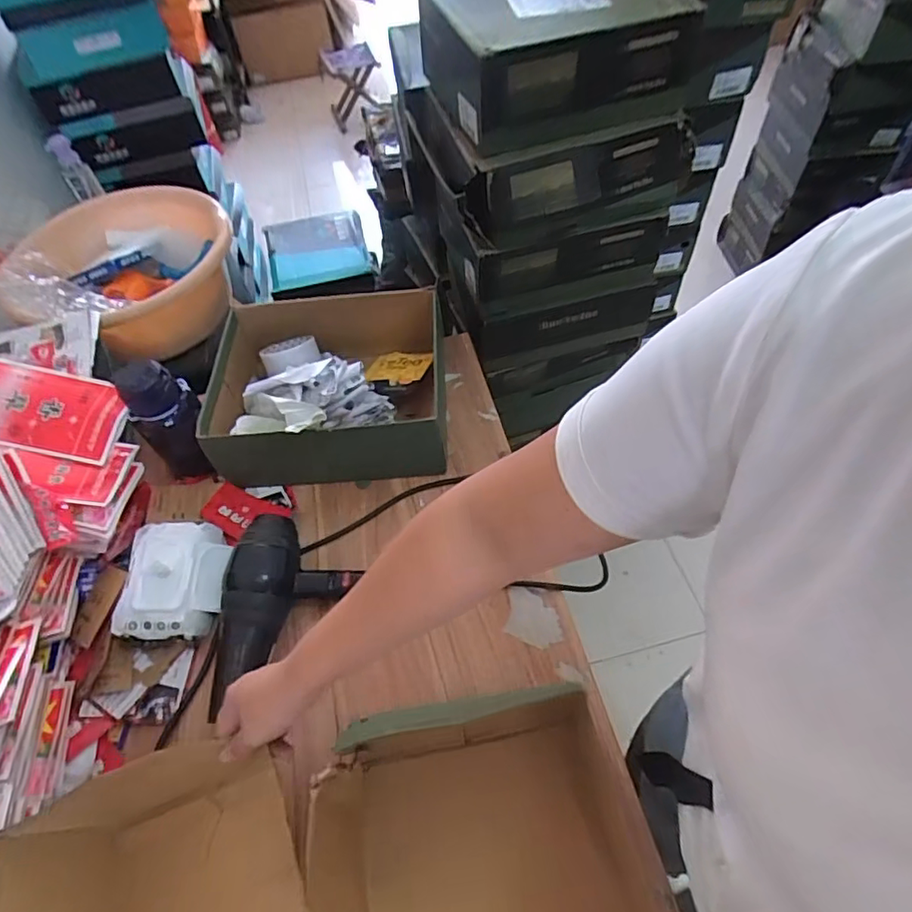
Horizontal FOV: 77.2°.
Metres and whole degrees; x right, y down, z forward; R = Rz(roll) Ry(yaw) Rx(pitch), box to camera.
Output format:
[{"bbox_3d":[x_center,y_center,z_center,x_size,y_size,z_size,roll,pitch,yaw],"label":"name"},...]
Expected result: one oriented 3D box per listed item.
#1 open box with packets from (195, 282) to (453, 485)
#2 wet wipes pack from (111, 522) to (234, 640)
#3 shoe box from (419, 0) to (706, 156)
[{"bbox_3d":[-0.188,-0.102,0.855,0.335,0.128,0.272,-6,54,1],"label":"open box with packets"},{"bbox_3d":[-0.351,0.148,0.714,0.114,0.052,0.146,-2,54,4],"label":"wet wipes pack"},{"bbox_3d":[0.133,-0.607,0.828,0.344,0.134,0.271,-20,55,-8],"label":"shoe box"}]

